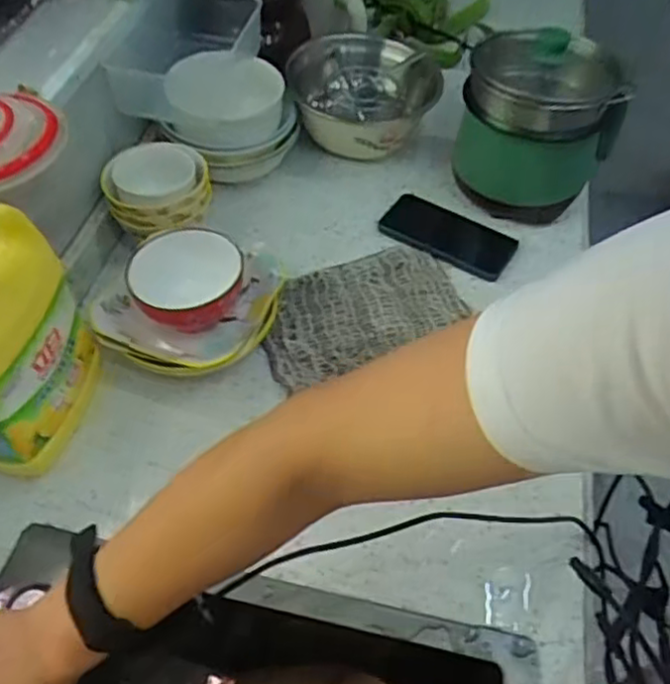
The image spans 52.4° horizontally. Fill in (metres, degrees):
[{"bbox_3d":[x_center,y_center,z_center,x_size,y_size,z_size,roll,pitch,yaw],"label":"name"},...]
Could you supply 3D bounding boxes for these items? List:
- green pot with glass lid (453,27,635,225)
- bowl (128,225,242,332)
[{"bbox_3d":[0.258,-0.280,0.870,0.176,0.204,0.216,15,52,10],"label":"green pot with glass lid"},{"bbox_3d":[-0.150,-0.057,0.696,0.108,0.073,0.094,-7,49,-4],"label":"bowl"}]

